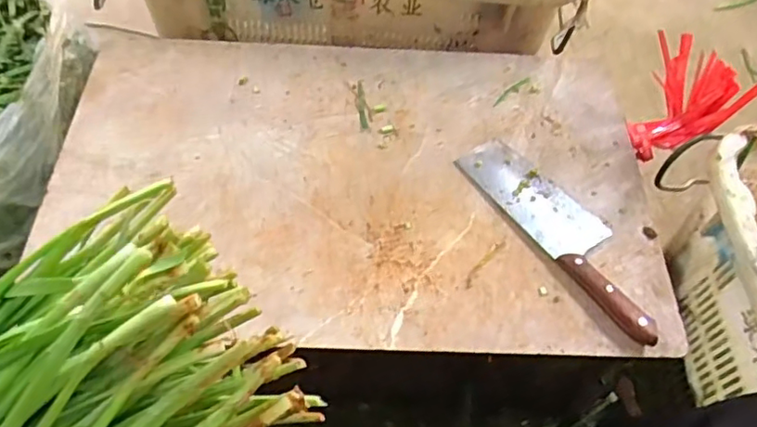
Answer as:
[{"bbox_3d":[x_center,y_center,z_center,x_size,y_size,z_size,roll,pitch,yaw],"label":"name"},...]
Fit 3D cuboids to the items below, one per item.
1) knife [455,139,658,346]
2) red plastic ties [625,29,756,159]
[{"bbox_3d":[0.205,0.014,0.649,0.076,0.023,0.275,-32,67,-19],"label":"knife"},{"bbox_3d":[0.356,-0.142,0.702,0.074,0.153,0.132,10,60,3],"label":"red plastic ties"}]

